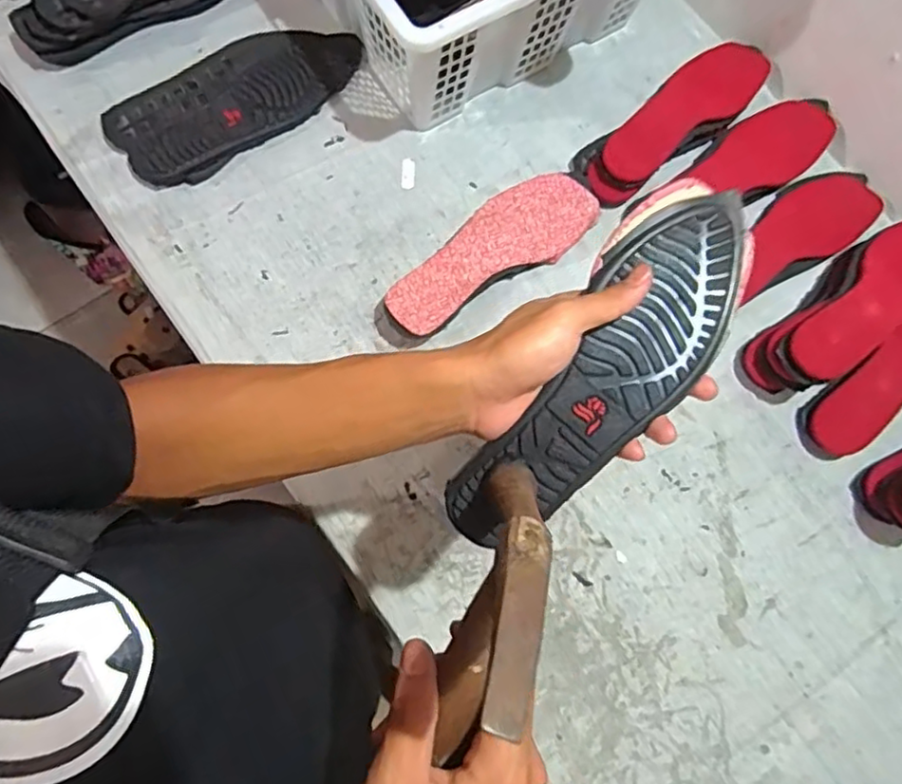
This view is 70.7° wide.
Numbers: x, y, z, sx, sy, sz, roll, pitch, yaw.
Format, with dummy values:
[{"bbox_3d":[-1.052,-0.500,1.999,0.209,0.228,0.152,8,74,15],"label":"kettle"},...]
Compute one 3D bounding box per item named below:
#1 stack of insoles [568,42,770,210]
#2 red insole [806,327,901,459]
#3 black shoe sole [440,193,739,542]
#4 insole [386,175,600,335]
[{"bbox_3d":[0.236,-0.290,0.675,0.241,0.033,0.077,-39,81,-12],"label":"stack of insoles"},{"bbox_3d":[0.452,-0.021,0.631,0.234,0.028,0.074,-32,80,-11],"label":"red insole"},{"bbox_3d":[0.088,-0.009,0.364,0.075,0.017,0.238,40,92,7],"label":"black shoe sole"},{"bbox_3d":[0.044,-0.137,0.631,0.234,0.031,0.084,-41,82,-13],"label":"insole"}]

